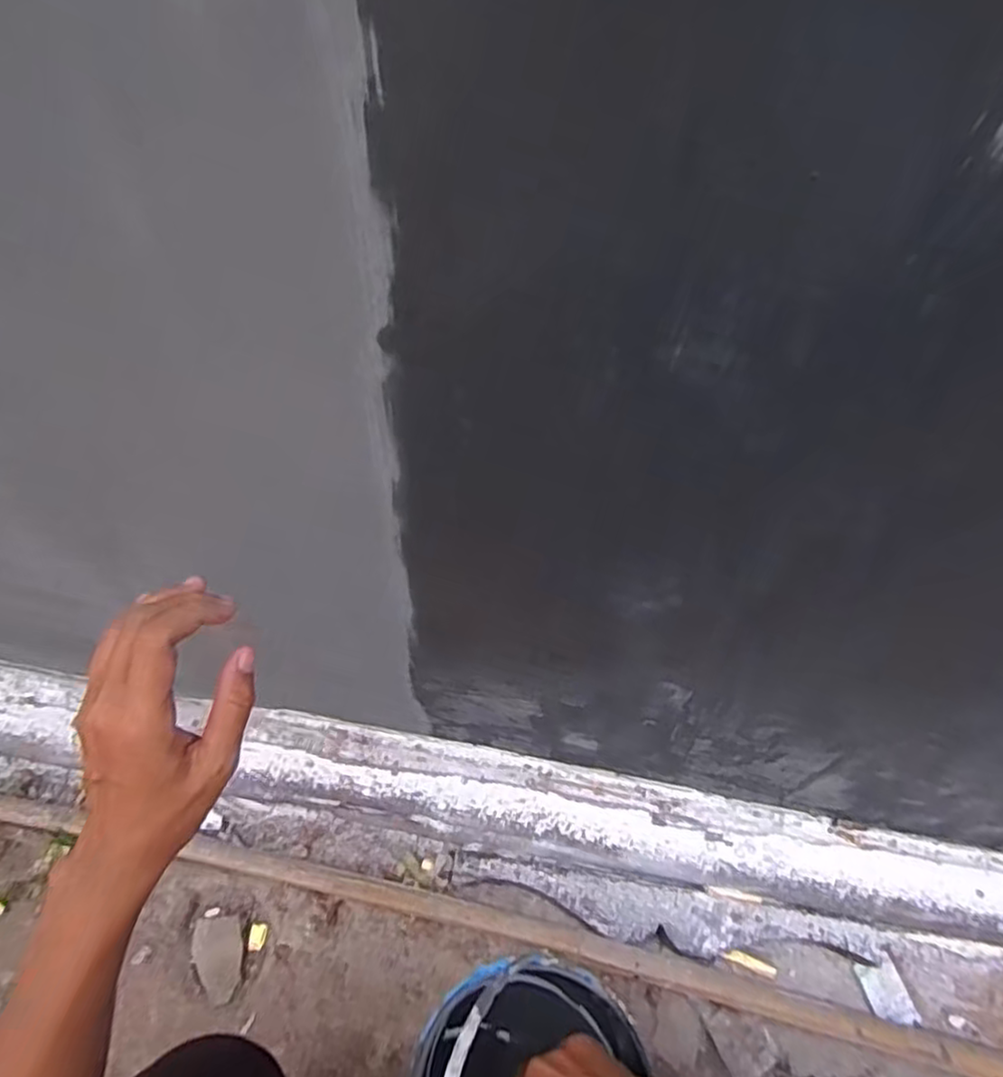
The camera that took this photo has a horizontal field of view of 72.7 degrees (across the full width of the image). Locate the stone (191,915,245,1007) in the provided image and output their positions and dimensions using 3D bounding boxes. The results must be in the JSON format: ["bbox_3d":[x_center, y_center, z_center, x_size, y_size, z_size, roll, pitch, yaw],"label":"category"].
[{"bbox_3d":[-0.292,0.433,0.700,0.048,0.006,0.078,-6,58,-7],"label":"stone"}]

